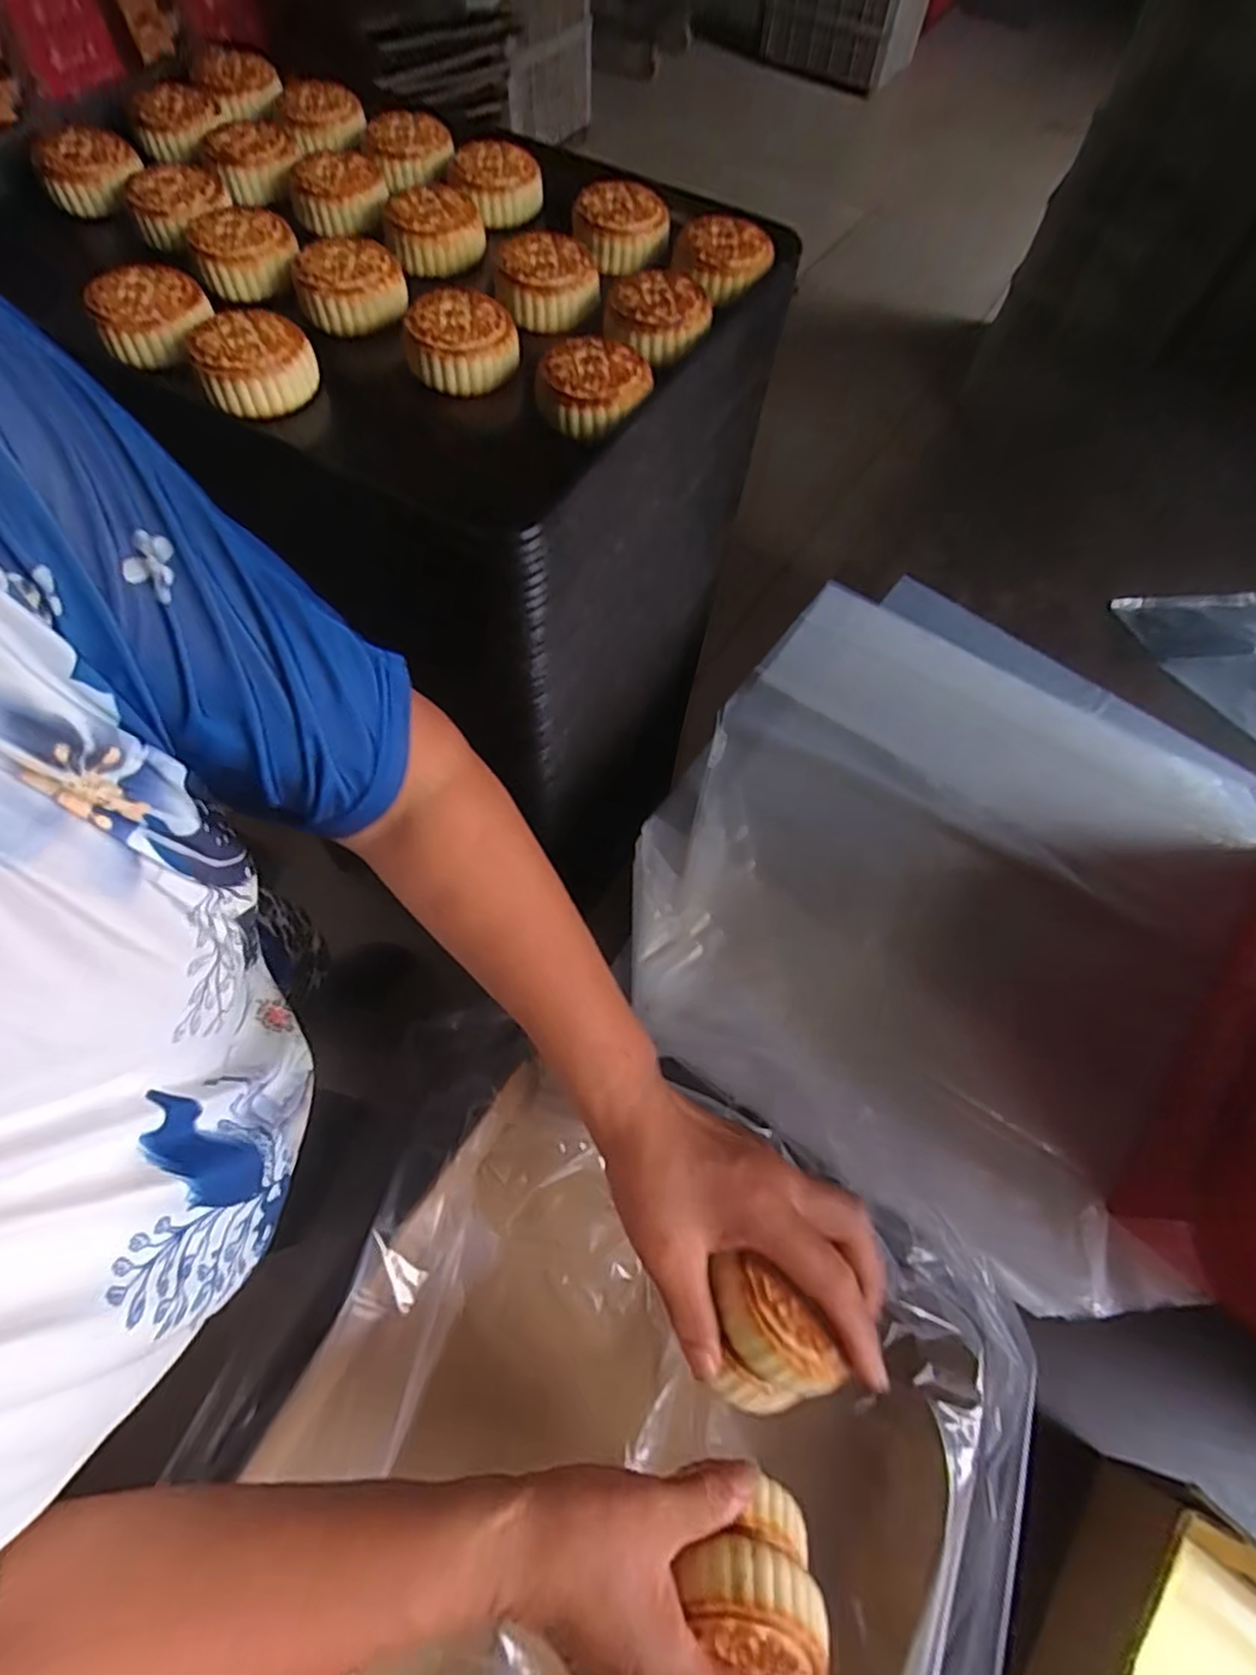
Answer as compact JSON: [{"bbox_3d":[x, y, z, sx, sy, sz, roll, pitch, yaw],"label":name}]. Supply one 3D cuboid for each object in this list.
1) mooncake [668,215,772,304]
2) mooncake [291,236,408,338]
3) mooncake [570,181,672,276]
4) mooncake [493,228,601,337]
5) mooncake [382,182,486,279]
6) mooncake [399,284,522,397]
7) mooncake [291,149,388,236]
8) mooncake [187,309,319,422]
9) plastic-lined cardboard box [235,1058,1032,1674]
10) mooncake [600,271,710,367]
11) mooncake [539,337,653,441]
[{"bbox_3d":[0.072,-0.444,0.515,0.065,0.024,0.073,-11,66,-8],"label":"mooncake"},{"bbox_3d":[-0.200,-0.399,0.487,0.074,0.028,0.074,1,65,-2],"label":"mooncake"},{"bbox_3d":[-0.005,-0.496,0.545,0.074,0.042,0.074,1,65,-2],"label":"mooncake"},{"bbox_3d":[-0.060,-0.417,0.506,0.073,0.037,0.073,-4,65,-5],"label":"mooncake"},{"bbox_3d":[-0.151,-0.474,0.527,0.076,0.032,0.073,-15,66,-9],"label":"mooncake"},{"bbox_3d":[-0.115,-0.341,0.462,0.074,0.030,0.074,-13,66,-9],"label":"mooncake"},{"bbox_3d":[-0.233,-0.517,0.542,0.073,0.035,0.073,-13,66,-9],"label":"mooncake"},{"bbox_3d":[-0.245,-0.312,0.445,0.070,0.033,0.070,-23,68,-13],"label":"mooncake"},{"bbox_3d":[-0.012,0.429,0.386,0.402,0.099,0.486,25,68,10],"label":"plastic-lined cardboard box"},{"bbox_3d":[0.020,-0.371,0.476,0.072,0.028,0.072,1,65,-2],"label":"mooncake"},{"bbox_3d":[-0.020,-0.294,0.439,0.070,0.026,0.070,1,65,-2],"label":"mooncake"}]

